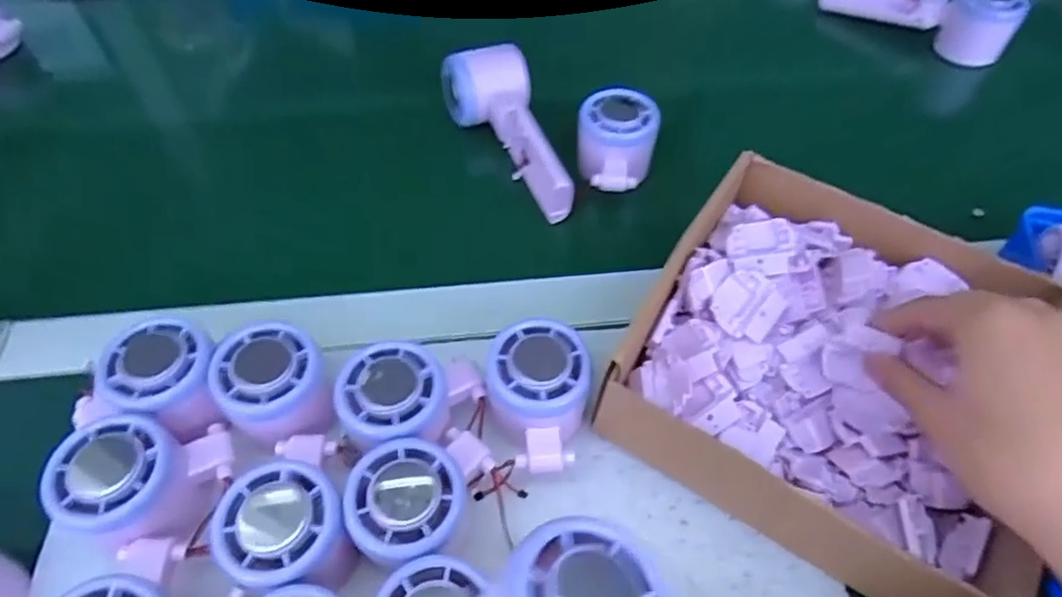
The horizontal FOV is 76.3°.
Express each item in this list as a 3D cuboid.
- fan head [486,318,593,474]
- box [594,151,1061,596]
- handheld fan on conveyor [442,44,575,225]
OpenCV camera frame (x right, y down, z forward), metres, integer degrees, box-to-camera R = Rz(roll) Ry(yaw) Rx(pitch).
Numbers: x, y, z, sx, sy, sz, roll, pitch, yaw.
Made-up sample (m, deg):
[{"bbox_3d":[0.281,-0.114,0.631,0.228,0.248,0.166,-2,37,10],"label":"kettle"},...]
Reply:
[{"bbox_3d":[0.005,0.057,0.369,0.052,0.057,0.074,-4,55,-3],"label":"fan head"},{"bbox_3d":[0.165,0.039,0.376,0.201,0.057,0.214,30,60,19],"label":"box"},{"bbox_3d":[-0.011,-0.123,0.514,0.061,0.047,0.148,-23,73,-16],"label":"handheld fan on conveyor"}]

